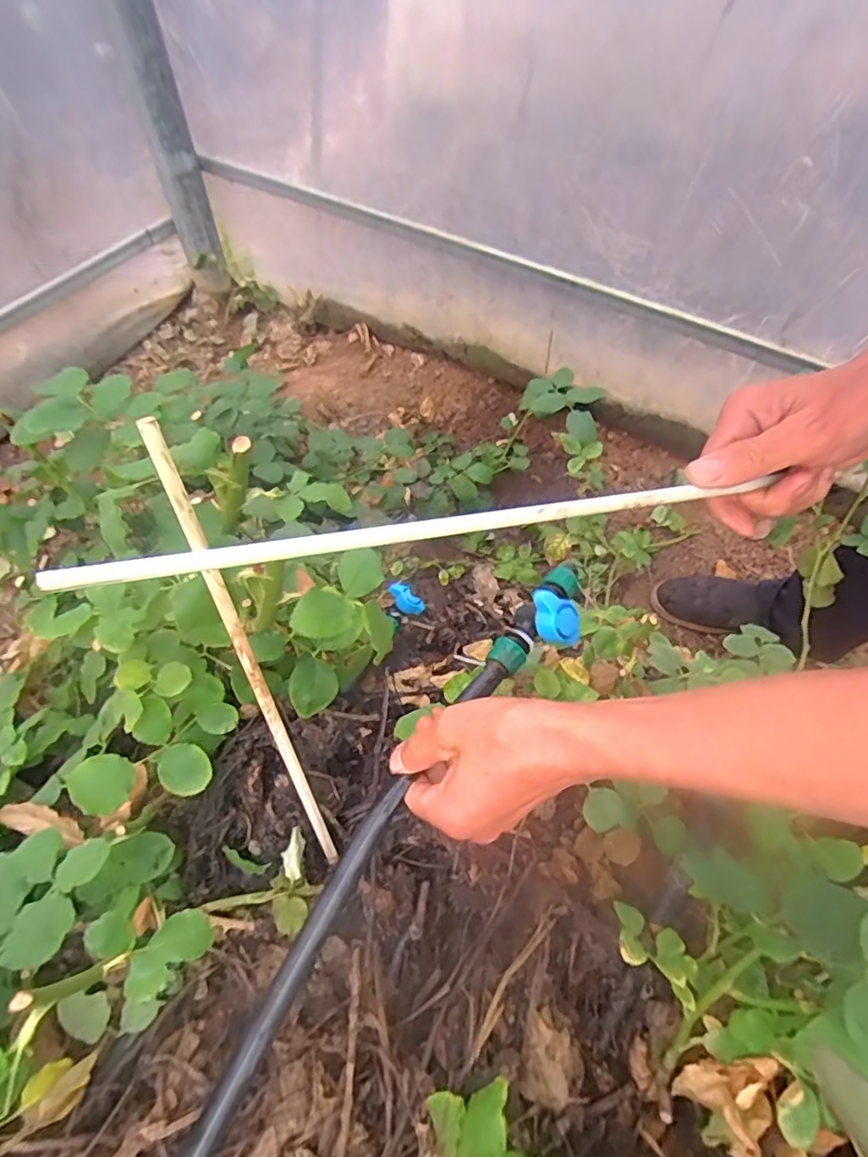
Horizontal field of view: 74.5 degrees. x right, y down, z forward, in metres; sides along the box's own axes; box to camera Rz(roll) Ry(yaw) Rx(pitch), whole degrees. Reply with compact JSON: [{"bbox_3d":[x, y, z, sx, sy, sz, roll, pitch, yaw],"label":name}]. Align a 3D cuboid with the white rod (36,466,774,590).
[{"bbox_3d":[0.016,-0.025,0.266,0.336,0.008,0.007,-10,58,-20],"label":"white rod"}]

